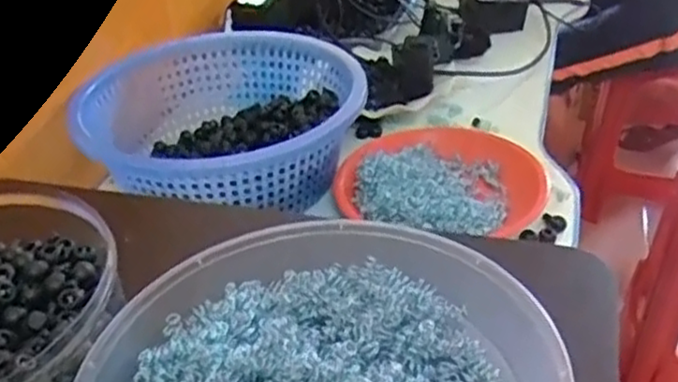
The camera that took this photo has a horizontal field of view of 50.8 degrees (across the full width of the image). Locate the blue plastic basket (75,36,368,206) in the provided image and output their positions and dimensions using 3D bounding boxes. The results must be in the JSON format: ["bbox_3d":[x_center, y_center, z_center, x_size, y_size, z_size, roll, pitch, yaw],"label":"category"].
[{"bbox_3d":[-0.106,-0.067,0.704,0.260,0.094,0.259,-3,34,2],"label":"blue plastic basket"}]

